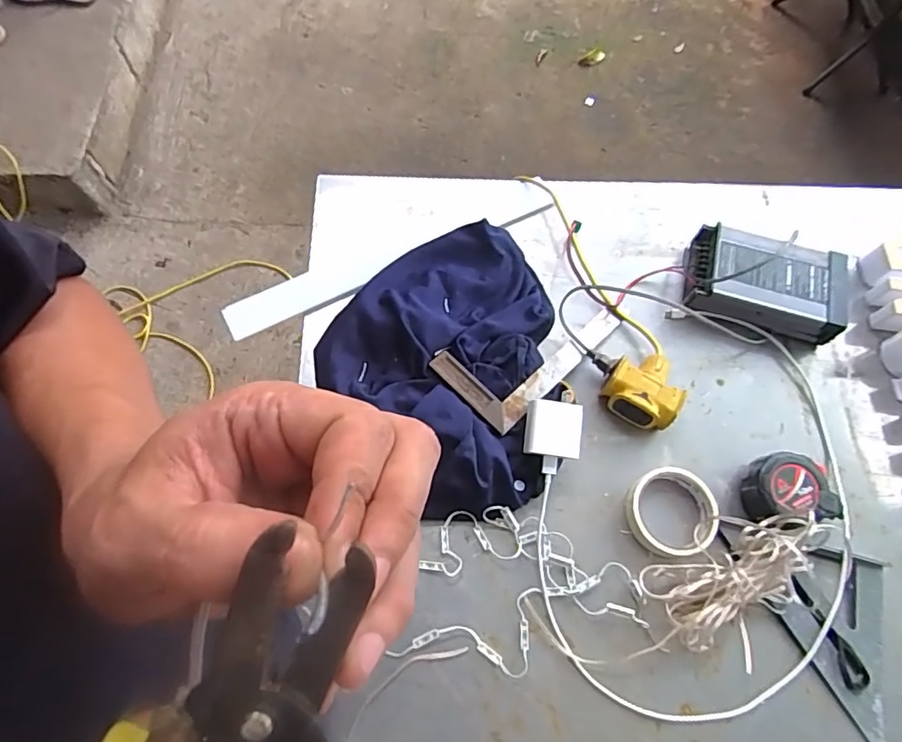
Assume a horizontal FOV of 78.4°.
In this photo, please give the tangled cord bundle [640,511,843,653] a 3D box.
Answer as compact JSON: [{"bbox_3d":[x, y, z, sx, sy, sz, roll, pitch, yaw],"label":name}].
[{"bbox_3d":[0.297,0.208,0.542,0.202,0.037,0.102,-17,68,-12],"label":"tangled cord bundle"}]

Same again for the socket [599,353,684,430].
[{"bbox_3d":[0.218,0.020,0.630,0.083,0.050,0.087,28,67,8],"label":"socket"}]

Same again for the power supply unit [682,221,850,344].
[{"bbox_3d":[0.388,-0.112,0.682,0.182,0.047,0.119,16,66,3],"label":"power supply unit"}]

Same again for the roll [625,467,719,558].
[{"bbox_3d":[0.233,0.148,0.582,0.092,0.026,0.089,1,66,-1],"label":"roll"}]

